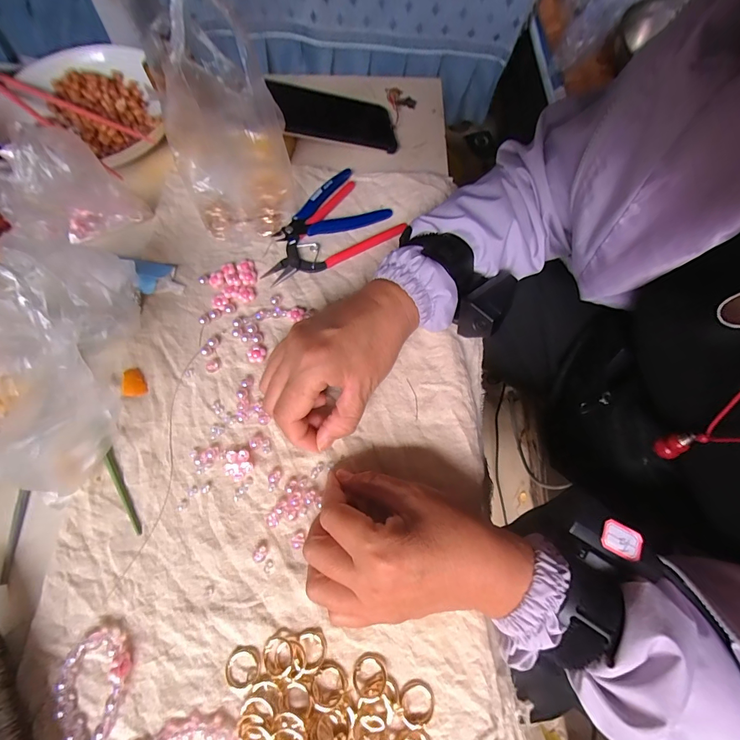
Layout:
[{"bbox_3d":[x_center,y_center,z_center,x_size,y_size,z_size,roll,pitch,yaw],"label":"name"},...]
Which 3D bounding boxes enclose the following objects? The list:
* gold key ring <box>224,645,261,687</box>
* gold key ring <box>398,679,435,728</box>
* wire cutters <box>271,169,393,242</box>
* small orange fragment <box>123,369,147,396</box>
[{"bbox_3d":[-0.085,0.198,0.243,0.023,0.004,0.021,0,69,0],"label":"gold key ring"},{"bbox_3d":[0.030,0.216,0.236,0.023,0.004,0.024,0,69,0],"label":"gold key ring"},{"bbox_3d":[-0.043,-0.161,0.377,0.114,0.010,0.078,-40,74,-14],"label":"wire cutters"},{"bbox_3d":[-0.201,0.009,0.311,0.017,0.006,0.026,-15,69,-5],"label":"small orange fragment"}]

